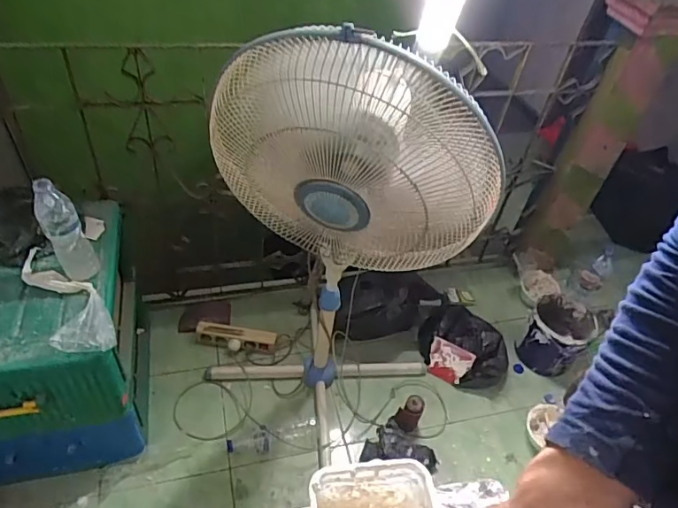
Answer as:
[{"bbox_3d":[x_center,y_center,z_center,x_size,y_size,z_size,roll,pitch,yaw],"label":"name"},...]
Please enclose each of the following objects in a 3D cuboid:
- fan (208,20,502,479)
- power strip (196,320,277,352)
[{"bbox_3d":[0.034,0.042,1.020,0.392,1.036,0.408,23,47,14],"label":"fan"},{"bbox_3d":[-0.296,0.240,1.470,0.225,0.050,0.061,7,43,1],"label":"power strip"}]

